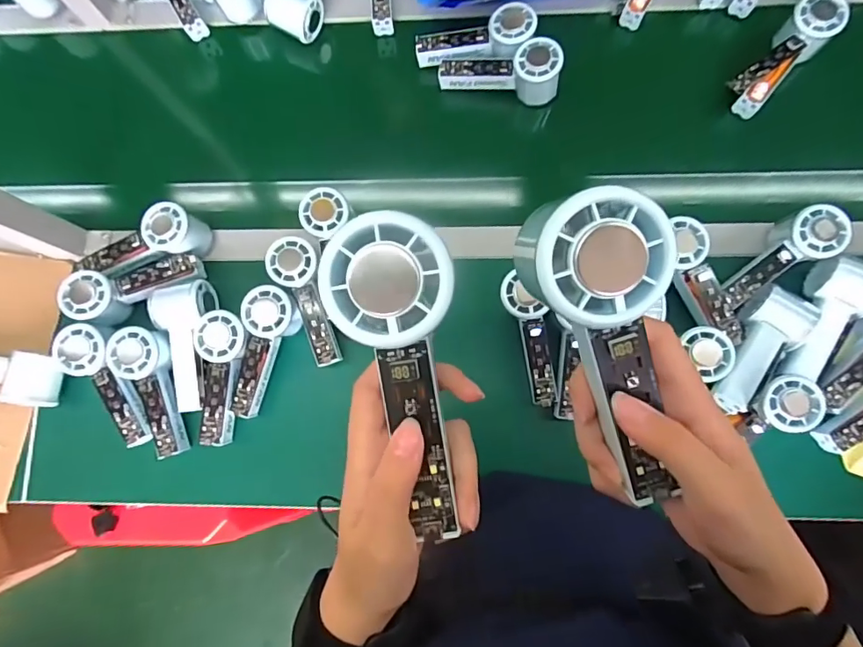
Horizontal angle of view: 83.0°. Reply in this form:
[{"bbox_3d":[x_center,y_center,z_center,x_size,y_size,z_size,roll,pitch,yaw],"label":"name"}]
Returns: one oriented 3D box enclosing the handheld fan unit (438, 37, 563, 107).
[{"bbox_3d":[0.084,-0.315,0.613,0.147,0.062,0.048,1,81,3],"label":"handheld fan unit"}]

